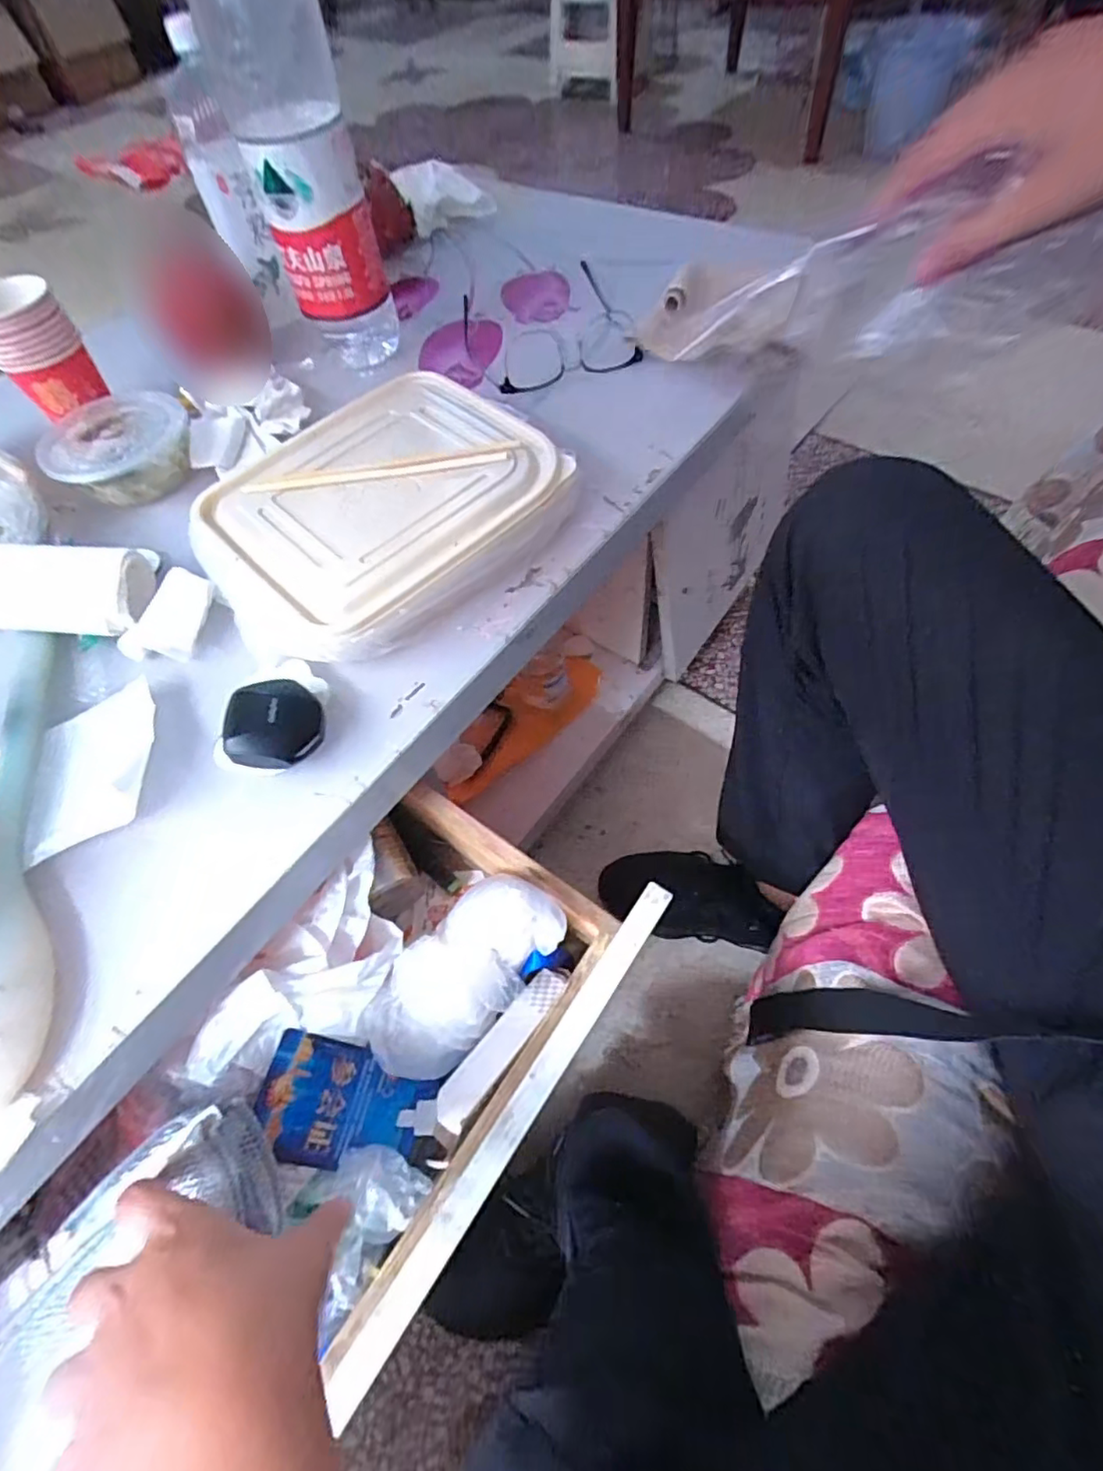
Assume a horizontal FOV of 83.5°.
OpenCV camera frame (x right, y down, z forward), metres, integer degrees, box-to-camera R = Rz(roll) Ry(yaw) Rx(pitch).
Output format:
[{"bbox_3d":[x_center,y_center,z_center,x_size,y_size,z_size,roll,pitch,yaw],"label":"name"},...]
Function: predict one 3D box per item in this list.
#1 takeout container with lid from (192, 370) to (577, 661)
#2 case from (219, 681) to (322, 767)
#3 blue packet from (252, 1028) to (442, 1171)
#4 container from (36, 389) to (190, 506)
[{"bbox_3d":[-0.125,-0.160,0.442,0.200,0.047,0.245,37,68,24],"label":"takeout container with lid"},{"bbox_3d":[-0.160,-0.004,0.363,0.049,0.030,0.053,-9,58,-1],"label":"case"},{"bbox_3d":[-0.130,0.234,0.392,0.103,0.012,0.067,27,56,-22],"label":"blue packet"},{"bbox_3d":[-0.352,-0.238,0.510,0.106,0.035,0.103,-13,58,-3],"label":"container"}]

